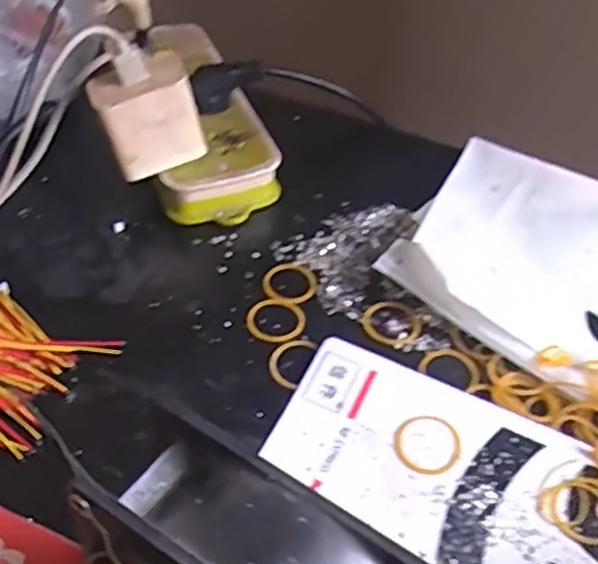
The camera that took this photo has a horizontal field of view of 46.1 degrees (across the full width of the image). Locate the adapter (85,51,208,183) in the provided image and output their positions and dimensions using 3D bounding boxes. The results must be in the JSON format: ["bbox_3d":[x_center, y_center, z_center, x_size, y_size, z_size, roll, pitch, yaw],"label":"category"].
[{"bbox_3d":[-0.092,-0.099,0.420,0.058,0.064,0.038,-21,52,-20],"label":"adapter"}]

